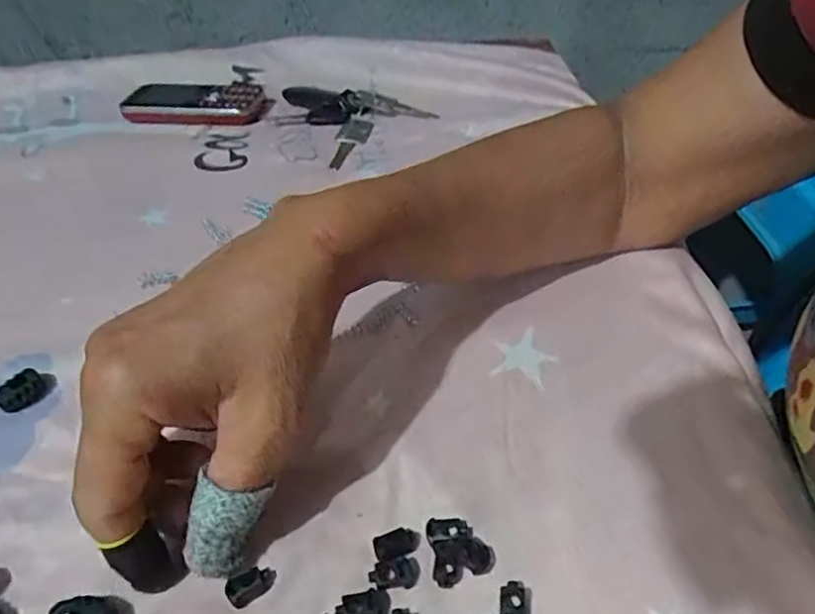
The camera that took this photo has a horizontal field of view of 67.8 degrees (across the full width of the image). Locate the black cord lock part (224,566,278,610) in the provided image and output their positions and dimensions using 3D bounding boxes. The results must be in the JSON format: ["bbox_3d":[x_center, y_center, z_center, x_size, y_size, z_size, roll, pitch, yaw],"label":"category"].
[{"bbox_3d":[-0.058,0.102,0.225,0.018,0.006,0.011,-28,48,-26],"label":"black cord lock part"}]

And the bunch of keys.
[{"bbox_3d":[-0.060,-0.171,0.522,0.103,0.010,0.133,-32,50,-29],"label":"bunch of keys"}]

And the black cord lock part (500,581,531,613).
[{"bbox_3d":[0.039,0.106,0.215,0.011,0.004,0.016,2,42,5],"label":"black cord lock part"}]

